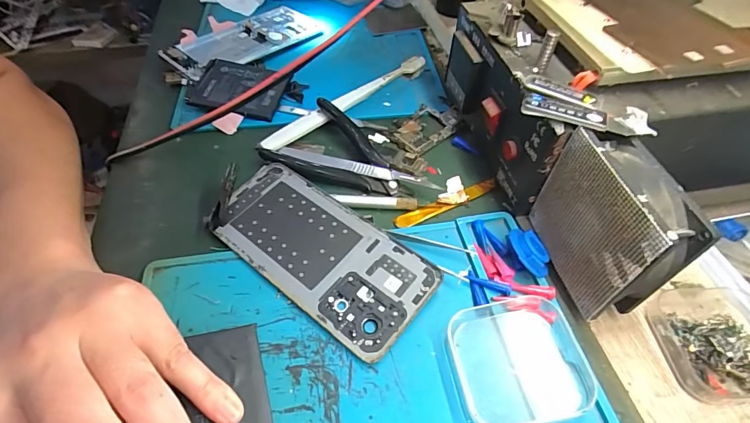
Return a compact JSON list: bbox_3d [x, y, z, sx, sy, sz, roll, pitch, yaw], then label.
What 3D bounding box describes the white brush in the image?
[{"bbox_3d":[-0.021,-0.100,0.361,0.177,0.018,0.020,-32,58,-25],"label":"white brush"}]

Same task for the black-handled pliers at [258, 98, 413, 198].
[{"bbox_3d":[-0.023,-0.050,0.321,0.115,0.015,0.072,20,52,15],"label":"black-handled pliers"}]

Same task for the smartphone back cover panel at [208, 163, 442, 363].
[{"bbox_3d":[-0.039,0.024,0.265,0.156,0.010,0.071,33,57,24],"label":"smartphone back cover panel"}]

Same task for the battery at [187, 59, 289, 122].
[{"bbox_3d":[-0.125,-0.117,0.373,0.081,0.011,0.070,16,56,3],"label":"battery"}]

